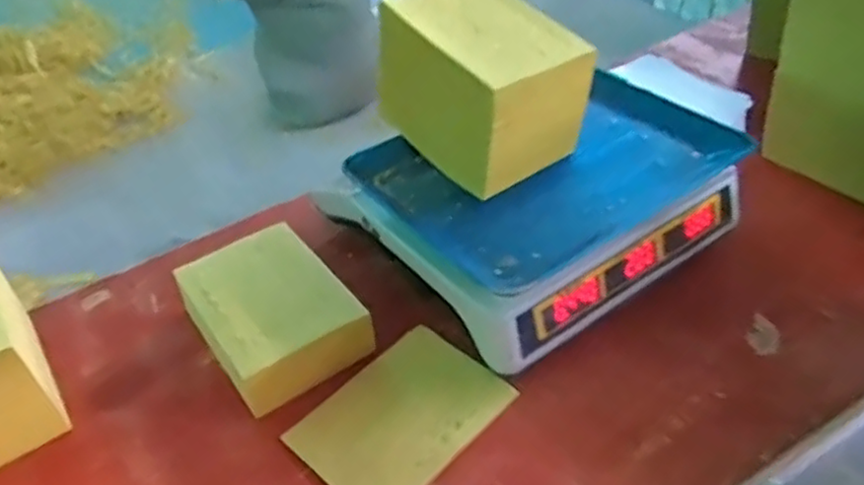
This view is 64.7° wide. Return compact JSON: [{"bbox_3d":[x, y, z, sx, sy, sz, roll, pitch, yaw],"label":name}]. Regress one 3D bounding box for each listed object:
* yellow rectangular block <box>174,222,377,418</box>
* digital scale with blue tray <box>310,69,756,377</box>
[{"bbox_3d":[-0.142,0.061,0.604,0.118,0.057,0.154,-28,47,-26],"label":"yellow rectangular block"},{"bbox_3d":[0.105,-0.049,0.668,0.335,0.093,0.264,-30,48,-28],"label":"digital scale with blue tray"}]

